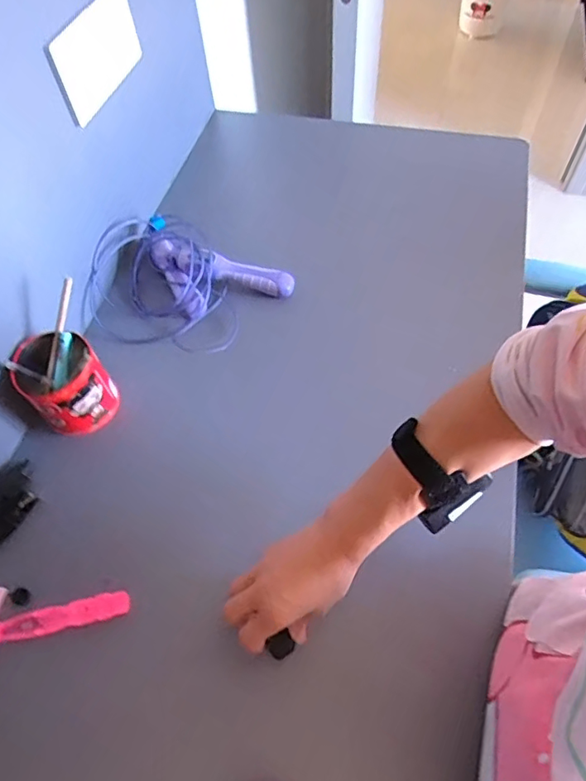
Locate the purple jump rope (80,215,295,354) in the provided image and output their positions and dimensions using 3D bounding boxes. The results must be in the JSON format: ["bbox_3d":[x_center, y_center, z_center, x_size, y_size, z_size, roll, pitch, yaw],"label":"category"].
[{"bbox_3d":[-0.159,-0.133,0.696,0.256,0.052,0.195,26,63,19],"label":"purple jump rope"}]

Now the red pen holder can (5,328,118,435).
[{"bbox_3d":[-0.259,-0.008,0.600,0.088,0.089,0.089,-40,63,-20],"label":"red pen holder can"}]

